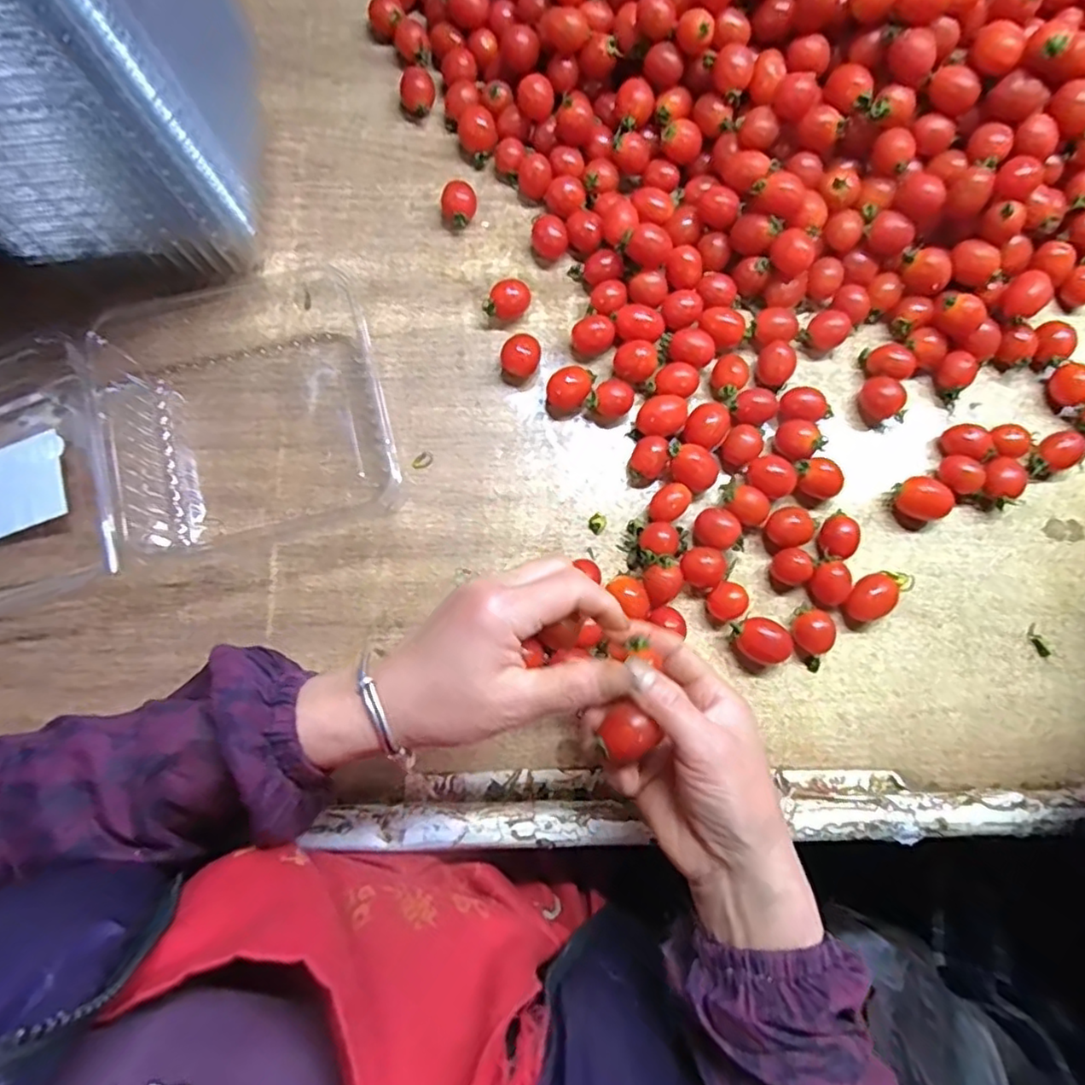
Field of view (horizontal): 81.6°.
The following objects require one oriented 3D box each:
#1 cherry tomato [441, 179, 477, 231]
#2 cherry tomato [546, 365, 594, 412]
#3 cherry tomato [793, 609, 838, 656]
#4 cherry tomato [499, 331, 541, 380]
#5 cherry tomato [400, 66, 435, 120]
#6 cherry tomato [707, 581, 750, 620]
[{"bbox_3d":[-0.061,-0.249,0.469,0.027,0.020,0.029,0,76,-1],"label":"cherry tomato"},{"bbox_3d":[0.019,-0.107,0.443,0.029,0.022,0.028,0,76,-1],"label":"cherry tomato"},{"bbox_3d":[0.178,0.059,0.415,0.025,0.020,0.027,33,77,7],"label":"cherry tomato"},{"bbox_3d":[-0.015,-0.131,0.445,0.028,0.019,0.027,0,76,-1],"label":"cherry tomato"},{"bbox_3d":[-0.096,-0.346,0.486,0.026,0.025,0.026,0,78,0],"label":"cherry tomato"},{"bbox_3d":[0.122,0.040,0.417,0.024,0.021,0.023,0,76,-1],"label":"cherry tomato"}]

